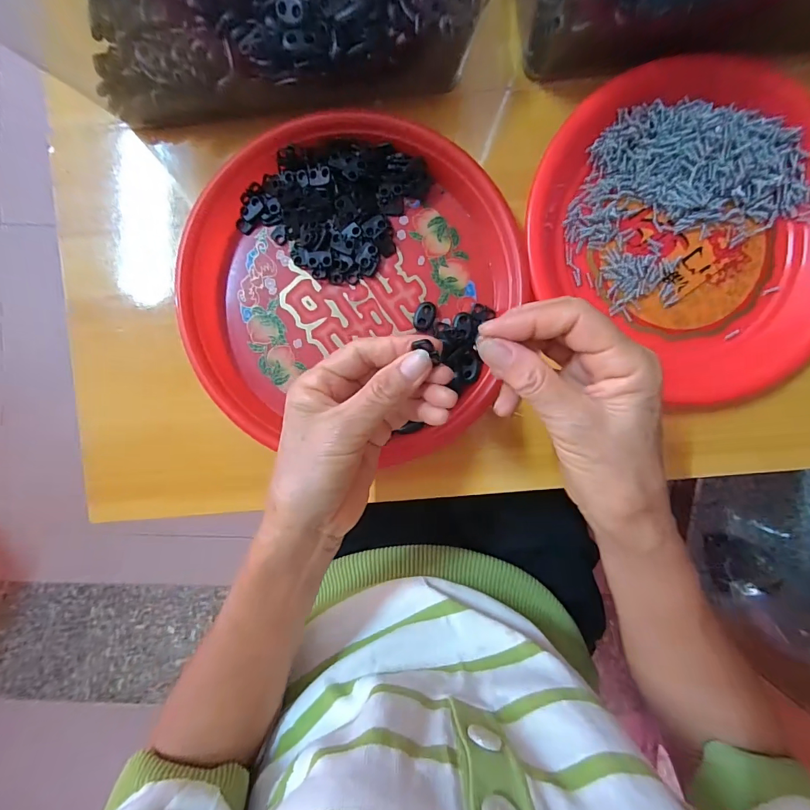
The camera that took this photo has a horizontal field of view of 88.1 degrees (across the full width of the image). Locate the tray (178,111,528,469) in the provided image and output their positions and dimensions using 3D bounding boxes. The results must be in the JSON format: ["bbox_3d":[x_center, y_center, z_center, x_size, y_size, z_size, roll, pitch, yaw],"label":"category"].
[{"bbox_3d":[-0.038,-0.086,0.305,0.229,0.027,0.233,0,92,0],"label":"tray"}]

